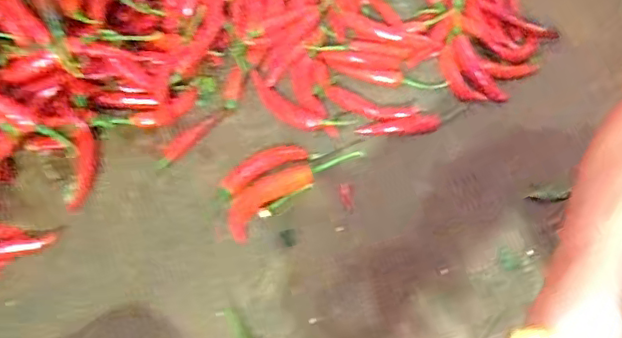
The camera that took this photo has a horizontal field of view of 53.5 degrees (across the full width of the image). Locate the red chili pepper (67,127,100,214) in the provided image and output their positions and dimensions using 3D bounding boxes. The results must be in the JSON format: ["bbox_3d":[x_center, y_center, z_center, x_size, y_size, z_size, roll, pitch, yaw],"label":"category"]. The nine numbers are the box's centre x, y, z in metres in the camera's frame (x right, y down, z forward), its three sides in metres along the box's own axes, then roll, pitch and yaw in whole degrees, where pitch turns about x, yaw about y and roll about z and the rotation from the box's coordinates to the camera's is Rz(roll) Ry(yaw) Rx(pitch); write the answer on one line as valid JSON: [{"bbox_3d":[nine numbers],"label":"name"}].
[{"bbox_3d":[-0.238,0.001,0.647,0.022,0.016,0.088,5,81,2],"label":"red chili pepper"}]

